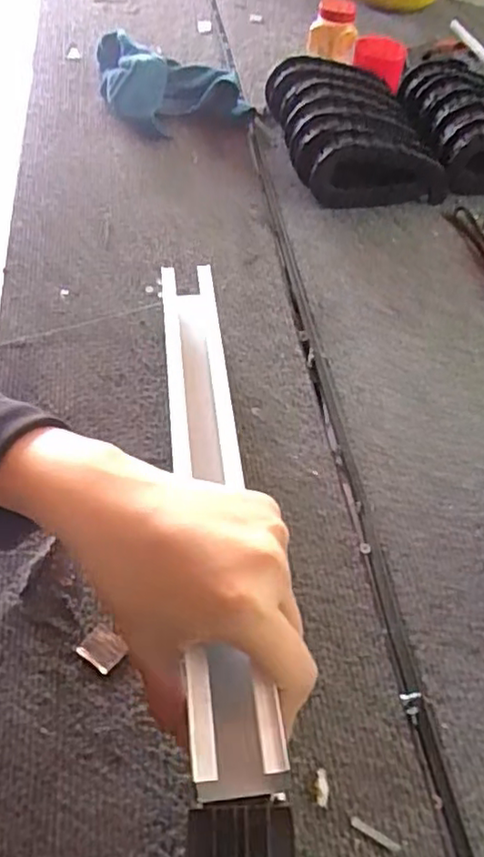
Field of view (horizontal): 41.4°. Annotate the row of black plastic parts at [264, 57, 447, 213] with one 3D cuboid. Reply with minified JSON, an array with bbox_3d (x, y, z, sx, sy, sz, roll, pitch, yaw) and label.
[{"bbox_3d":[0.121,-0.321,0.691,0.160,0.075,0.186,-7,53,-9],"label":"row of black plastic parts"}]

